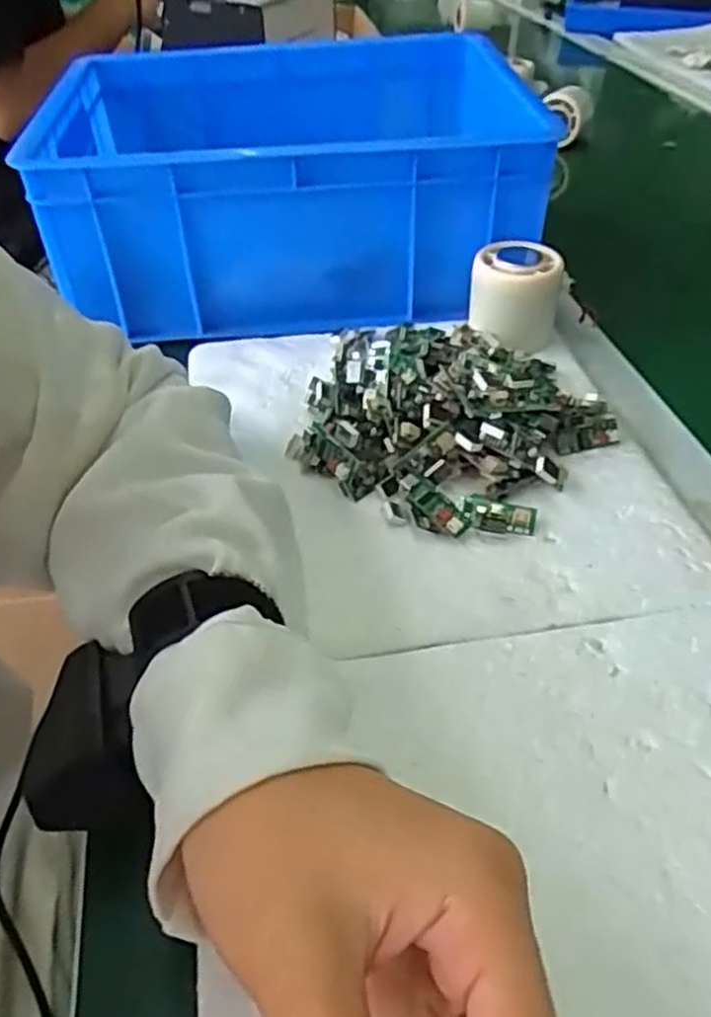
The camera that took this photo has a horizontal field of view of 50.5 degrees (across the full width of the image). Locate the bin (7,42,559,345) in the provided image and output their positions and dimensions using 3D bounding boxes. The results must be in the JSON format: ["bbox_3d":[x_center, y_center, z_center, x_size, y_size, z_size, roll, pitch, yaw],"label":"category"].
[{"bbox_3d":[-0.048,-0.256,0.577,0.316,0.127,0.267,-2,42,-5],"label":"bin"}]

